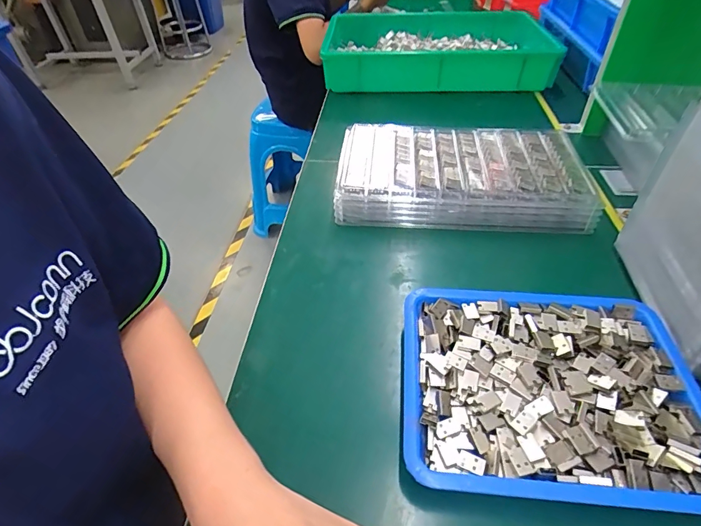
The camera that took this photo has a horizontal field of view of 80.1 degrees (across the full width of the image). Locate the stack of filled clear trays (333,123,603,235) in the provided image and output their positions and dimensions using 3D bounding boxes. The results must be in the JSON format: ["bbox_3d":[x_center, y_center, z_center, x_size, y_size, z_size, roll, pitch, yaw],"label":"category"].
[{"bbox_3d":[0.137,-0.115,0.541,0.299,0.054,0.176,3,43,7],"label":"stack of filled clear trays"}]

